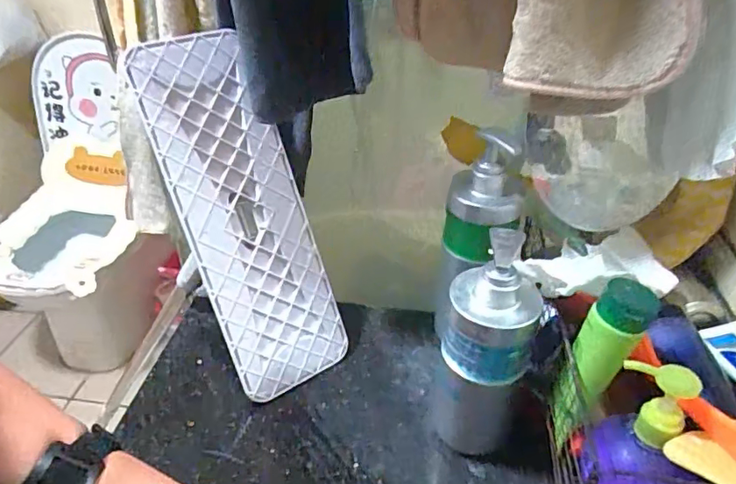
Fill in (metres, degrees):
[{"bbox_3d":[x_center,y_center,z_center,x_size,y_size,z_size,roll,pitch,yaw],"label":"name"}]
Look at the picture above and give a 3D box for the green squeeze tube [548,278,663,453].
[{"bbox_3d":[0.171,0.096,0.415,0.034,0.146,0.045,-2,30,-40],"label":"green squeeze tube"}]

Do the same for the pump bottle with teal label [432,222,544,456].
[{"bbox_3d":[0.099,0.098,0.484,0.079,0.224,0.084,11,37,14],"label":"pump bottle with teal label"}]

